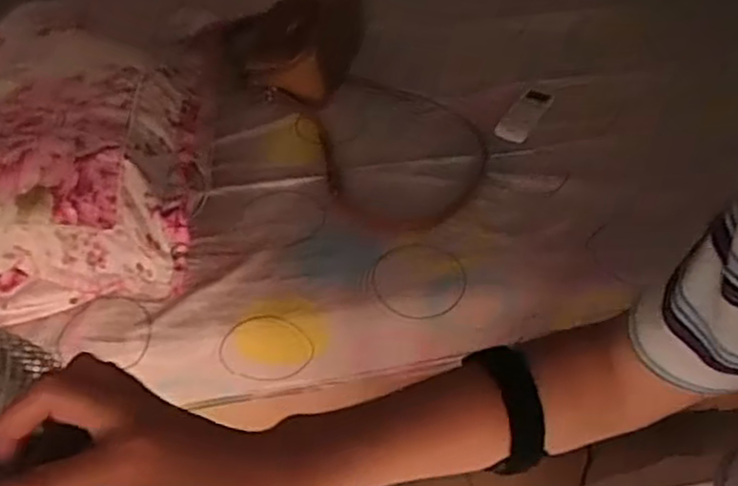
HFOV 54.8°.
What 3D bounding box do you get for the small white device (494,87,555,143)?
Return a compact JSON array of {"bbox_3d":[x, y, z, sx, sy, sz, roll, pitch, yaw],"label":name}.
[{"bbox_3d":[0.249,-0.206,1.129,0.051,0.013,0.134,23,53,24],"label":"small white device"}]

